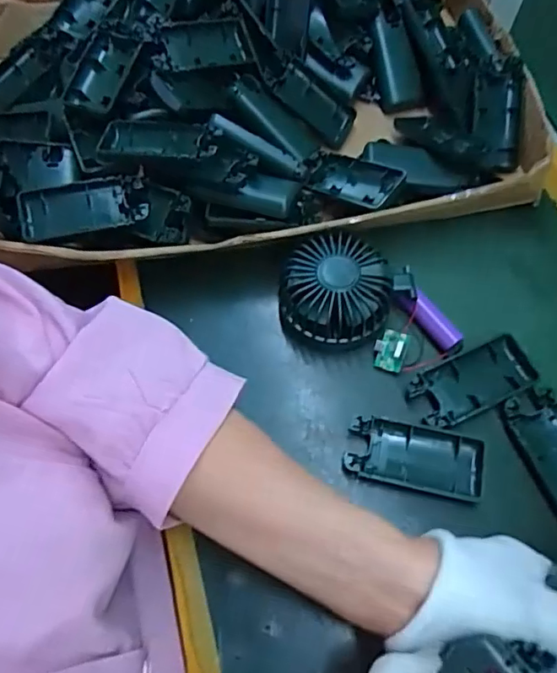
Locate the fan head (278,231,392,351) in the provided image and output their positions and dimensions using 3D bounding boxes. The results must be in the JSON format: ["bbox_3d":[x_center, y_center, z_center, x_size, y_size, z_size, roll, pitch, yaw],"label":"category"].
[{"bbox_3d":[0.044,-0.030,0.424,0.080,0.059,0.078,1,63,-2],"label":"fan head"}]

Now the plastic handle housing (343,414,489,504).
[{"bbox_3d":[0.096,0.087,0.381,0.093,0.018,0.044,13,63,5],"label":"plastic handle housing"}]

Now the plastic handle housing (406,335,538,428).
[{"bbox_3d":[0.145,0.035,0.405,0.096,0.016,0.043,-22,66,-13],"label":"plastic handle housing"}]

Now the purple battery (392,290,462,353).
[{"bbox_3d":[0.116,-0.016,0.424,0.018,0.018,0.065,-32,68,-17],"label":"purple battery"}]

